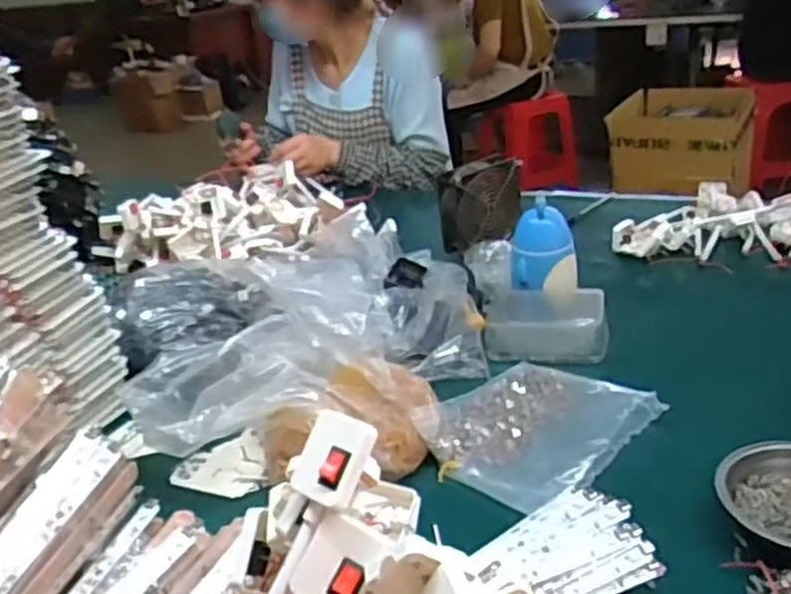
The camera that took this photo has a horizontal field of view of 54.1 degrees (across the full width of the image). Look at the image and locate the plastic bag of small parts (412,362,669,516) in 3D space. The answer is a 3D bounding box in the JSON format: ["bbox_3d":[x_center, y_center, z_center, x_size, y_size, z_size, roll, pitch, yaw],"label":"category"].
[{"bbox_3d":[0.138,0.122,0.765,0.202,0.030,0.172,-25,31,-34],"label":"plastic bag of small parts"}]

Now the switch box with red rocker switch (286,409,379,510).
[{"bbox_3d":[-0.033,0.088,0.421,0.040,0.022,0.047,17,75,34],"label":"switch box with red rocker switch"}]

